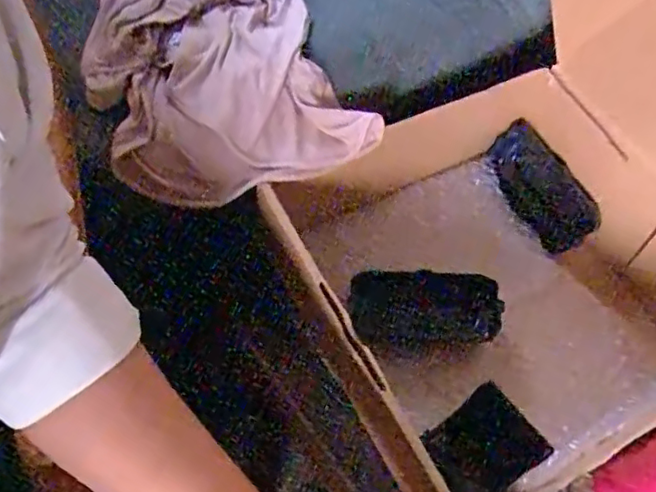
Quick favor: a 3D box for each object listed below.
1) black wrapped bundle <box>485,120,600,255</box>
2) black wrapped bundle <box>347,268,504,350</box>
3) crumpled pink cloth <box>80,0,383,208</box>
[{"bbox_3d":[0.183,-0.050,0.521,0.054,0.022,0.114,-38,72,19],"label":"black wrapped bundle"},{"bbox_3d":[0.074,0.046,0.461,0.110,0.036,0.045,9,57,1],"label":"black wrapped bundle"},{"bbox_3d":[-0.099,-0.161,0.471,0.180,0.046,0.284,-17,60,-15],"label":"crumpled pink cloth"}]

